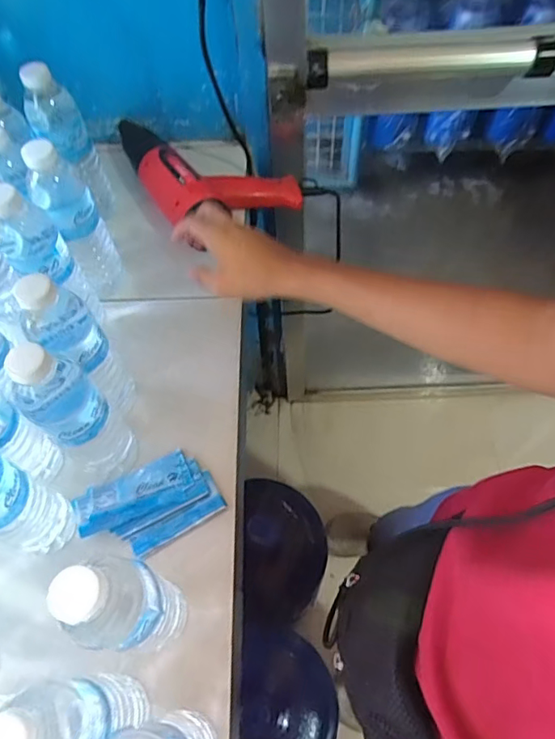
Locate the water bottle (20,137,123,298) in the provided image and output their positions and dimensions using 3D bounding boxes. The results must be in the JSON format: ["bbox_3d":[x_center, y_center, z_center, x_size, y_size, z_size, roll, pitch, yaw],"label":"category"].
[{"bbox_3d":[-0.228,-0.161,0.600,0.057,0.214,0.058,-25,62,-11],"label":"water bottle"}]

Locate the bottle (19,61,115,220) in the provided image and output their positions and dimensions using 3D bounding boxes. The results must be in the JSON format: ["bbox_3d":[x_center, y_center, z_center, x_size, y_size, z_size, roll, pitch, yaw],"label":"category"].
[{"bbox_3d":[-0.260,-0.281,0.659,0.064,0.206,0.056,-28,63,-13],"label":"bottle"}]

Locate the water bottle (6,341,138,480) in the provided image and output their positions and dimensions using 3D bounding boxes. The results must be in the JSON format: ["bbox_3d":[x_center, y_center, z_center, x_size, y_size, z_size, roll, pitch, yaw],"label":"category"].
[{"bbox_3d":[-0.189,0.042,0.481,0.061,0.212,0.061,-1,60,2],"label":"water bottle"}]

